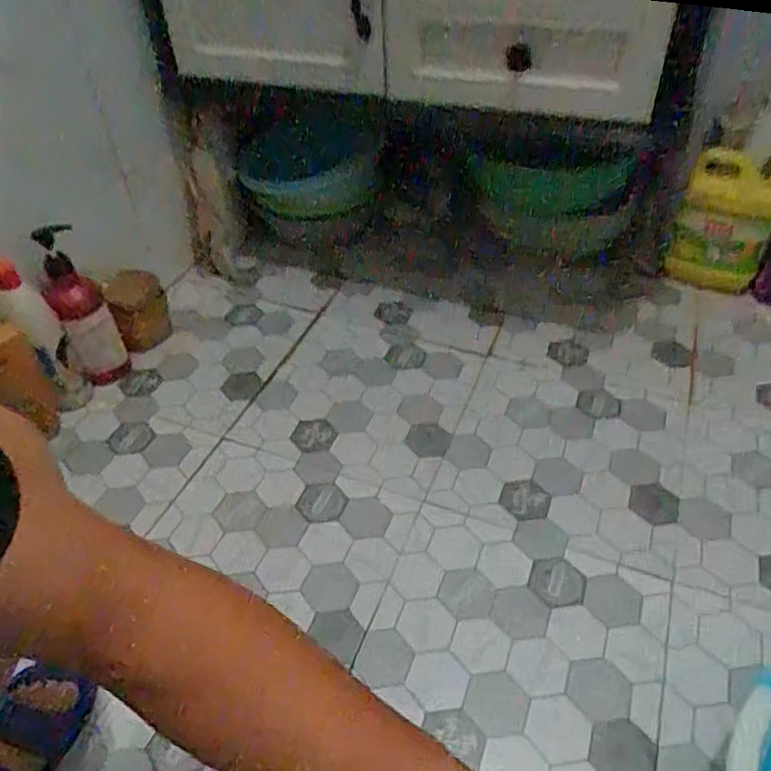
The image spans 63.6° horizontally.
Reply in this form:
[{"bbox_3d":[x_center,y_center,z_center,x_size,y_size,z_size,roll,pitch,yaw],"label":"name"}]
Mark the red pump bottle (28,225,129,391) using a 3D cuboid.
[{"bbox_3d":[-0.439,-0.099,0.903,0.074,0.225,0.062,-21,46,-19],"label":"red pump bottle"}]

